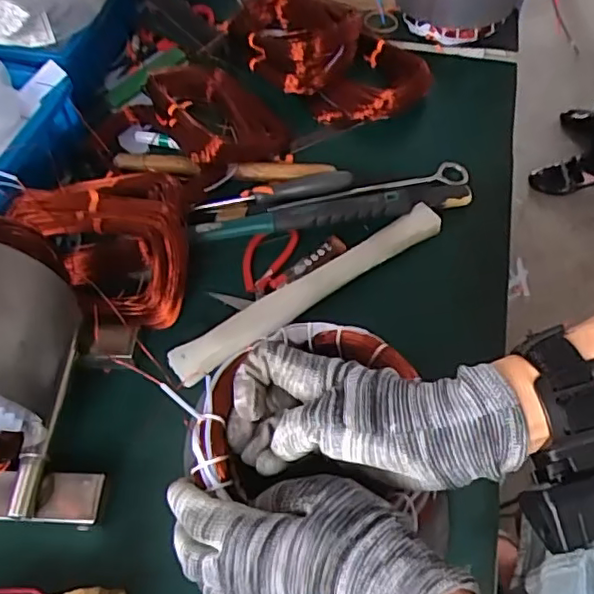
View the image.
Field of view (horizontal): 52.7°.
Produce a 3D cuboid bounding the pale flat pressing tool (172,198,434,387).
[{"bbox_3d":[0.016,-0.012,0.570,0.300,0.020,0.034,-32,62,-16],"label":"pale flat pressing tool"}]

